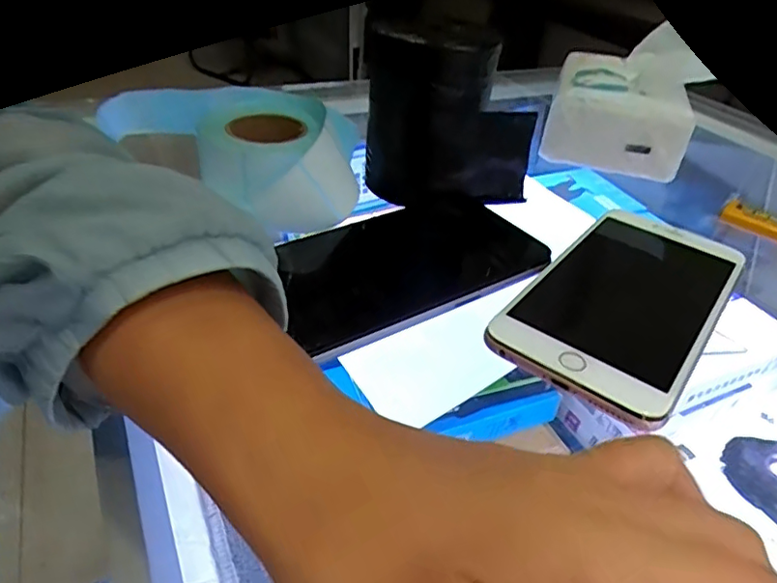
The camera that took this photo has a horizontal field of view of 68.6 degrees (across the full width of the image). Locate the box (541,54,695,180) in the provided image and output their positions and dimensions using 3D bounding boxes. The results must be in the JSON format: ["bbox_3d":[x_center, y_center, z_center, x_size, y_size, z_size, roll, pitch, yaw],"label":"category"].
[{"bbox_3d":[0.168,-0.136,0.423,0.096,0.055,0.110,14,39,11],"label":"box"}]

